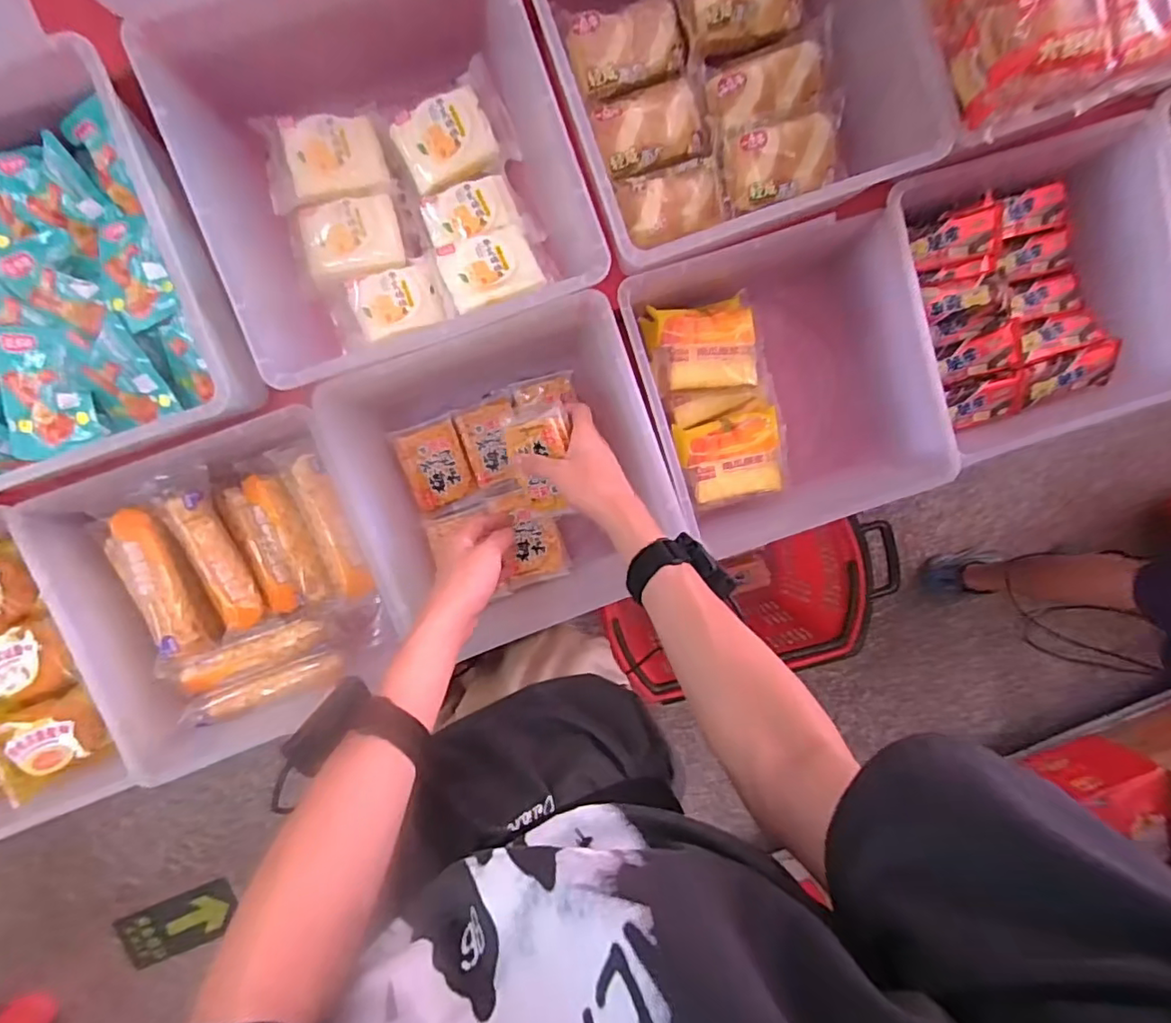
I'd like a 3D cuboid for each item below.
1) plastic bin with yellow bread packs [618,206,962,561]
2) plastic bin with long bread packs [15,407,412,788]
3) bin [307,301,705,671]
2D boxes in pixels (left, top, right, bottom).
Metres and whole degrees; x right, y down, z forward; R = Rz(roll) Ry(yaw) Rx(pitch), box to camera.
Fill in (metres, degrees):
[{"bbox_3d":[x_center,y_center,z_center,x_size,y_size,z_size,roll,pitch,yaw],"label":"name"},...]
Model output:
[{"bbox_3d":[0.210,-0.127,0.659,0.286,0.147,0.306,-19,97,-3],"label":"plastic bin with yellow bread packs"},{"bbox_3d":[-0.349,0.077,0.609,0.286,0.103,0.299,-21,97,-2],"label":"plastic bin with long bread packs"},{"bbox_3d":[-0.072,-0.026,0.635,0.309,0.126,0.310,-21,97,-2],"label":"bin"}]

